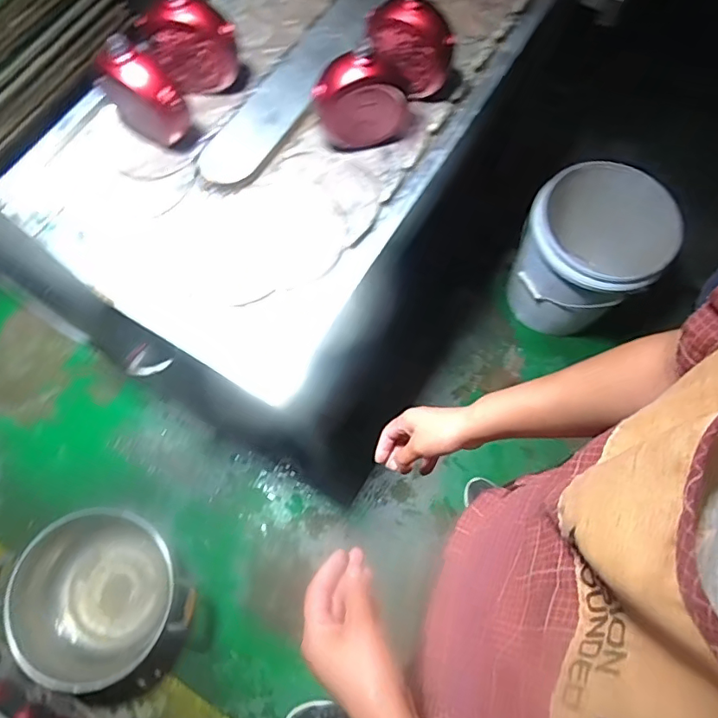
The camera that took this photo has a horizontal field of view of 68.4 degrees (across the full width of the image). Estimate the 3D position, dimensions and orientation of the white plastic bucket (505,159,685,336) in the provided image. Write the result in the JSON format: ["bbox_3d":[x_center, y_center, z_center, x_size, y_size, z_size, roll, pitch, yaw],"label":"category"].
[{"bbox_3d":[0.565,-0.265,1.370,0.305,0.367,0.326,0,73,1],"label":"white plastic bucket"}]

